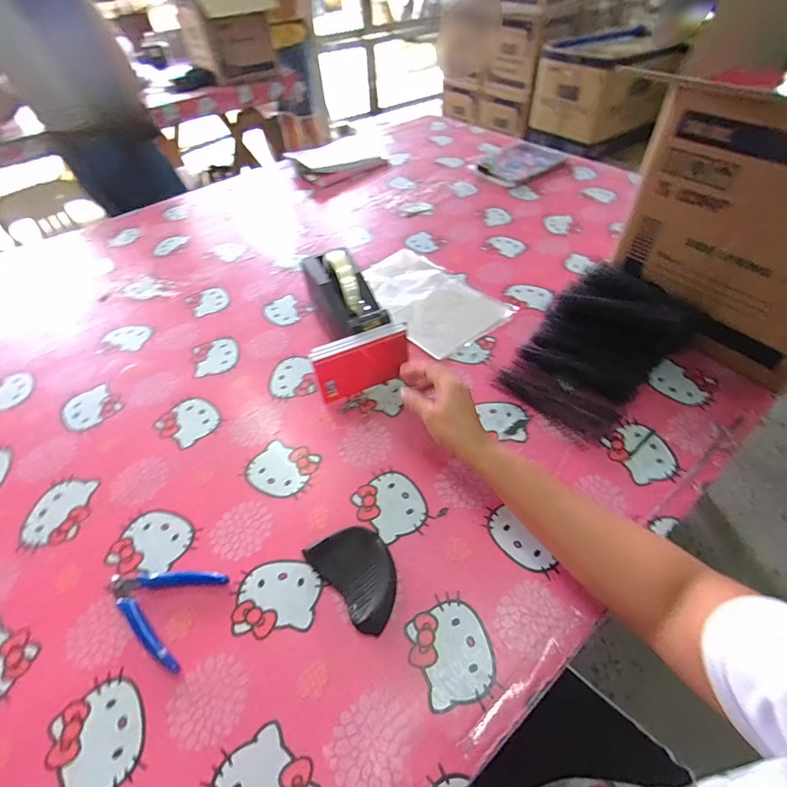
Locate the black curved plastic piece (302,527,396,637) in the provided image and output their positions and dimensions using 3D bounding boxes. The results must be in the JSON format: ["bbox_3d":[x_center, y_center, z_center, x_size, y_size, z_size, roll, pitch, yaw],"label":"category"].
[{"bbox_3d":[-0.032,0.178,0.417,0.065,0.025,0.100,-35,56,-23],"label":"black curved plastic piece"}]

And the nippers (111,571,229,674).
[{"bbox_3d":[-0.232,0.204,0.409,0.106,0.012,0.086,13,52,14],"label":"nippers"}]

